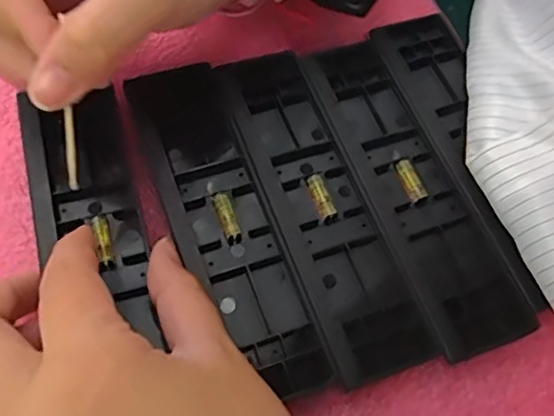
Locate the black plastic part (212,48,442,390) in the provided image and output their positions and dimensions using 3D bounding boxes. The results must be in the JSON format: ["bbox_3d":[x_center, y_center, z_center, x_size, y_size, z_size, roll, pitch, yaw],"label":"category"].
[{"bbox_3d":[0.016,-0.005,0.256,0.042,0.008,0.159,-16,66,-11],"label":"black plastic part"}]

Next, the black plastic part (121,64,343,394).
[{"bbox_3d":[-0.025,0.002,0.249,0.042,0.007,0.160,-17,66,-12],"label":"black plastic part"}]

